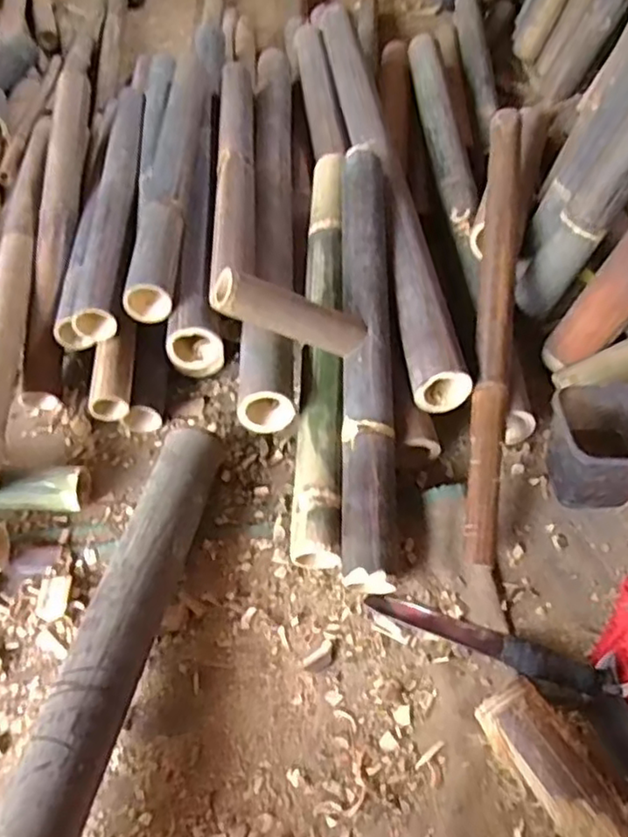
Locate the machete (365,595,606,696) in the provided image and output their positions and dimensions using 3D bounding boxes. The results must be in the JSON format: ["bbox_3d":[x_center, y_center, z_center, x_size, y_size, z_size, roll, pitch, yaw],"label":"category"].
[{"bbox_3d":[0.182,0.241,0.720,0.251,0.021,0.035,20,55,17],"label":"machete"}]

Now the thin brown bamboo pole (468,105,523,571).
[{"bbox_3d":[0.248,-0.179,0.896,0.056,0.051,0.616,6,70,7],"label":"thin brown bamboo pole"}]

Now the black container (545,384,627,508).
[{"bbox_3d":[0.346,0.039,0.798,0.116,0.115,0.117,-5,51,-2],"label":"black container"}]

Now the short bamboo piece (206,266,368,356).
[{"bbox_3d":[-0.029,-0.129,0.820,0.200,0.054,0.054,15,44,-30],"label":"short bamboo piece"}]

